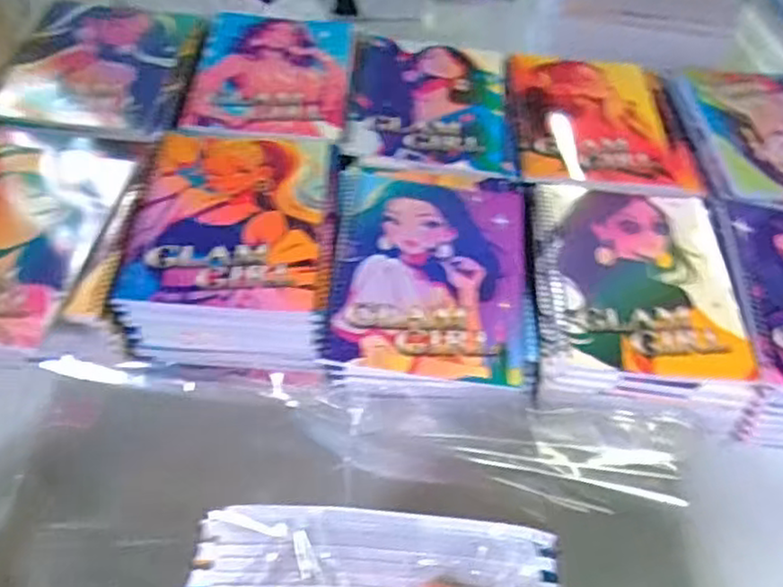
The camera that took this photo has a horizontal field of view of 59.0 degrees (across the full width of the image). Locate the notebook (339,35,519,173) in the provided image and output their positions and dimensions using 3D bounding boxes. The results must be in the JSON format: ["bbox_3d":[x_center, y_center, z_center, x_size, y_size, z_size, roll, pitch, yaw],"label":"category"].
[{"bbox_3d":[0.038,-0.195,0.690,0.160,0.007,0.193,4,51,-3],"label":"notebook"}]

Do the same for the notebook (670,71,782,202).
[{"bbox_3d":[0.384,-0.164,0.705,0.168,0.022,0.190,1,51,-5],"label":"notebook"}]

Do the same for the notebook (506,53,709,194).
[{"bbox_3d":[0.208,-0.178,0.690,0.173,0.011,0.195,5,51,-2],"label":"notebook"}]

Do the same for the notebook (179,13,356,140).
[{"bbox_3d":[-0.118,-0.229,0.701,0.154,0.004,0.204,3,51,-3],"label":"notebook"}]

